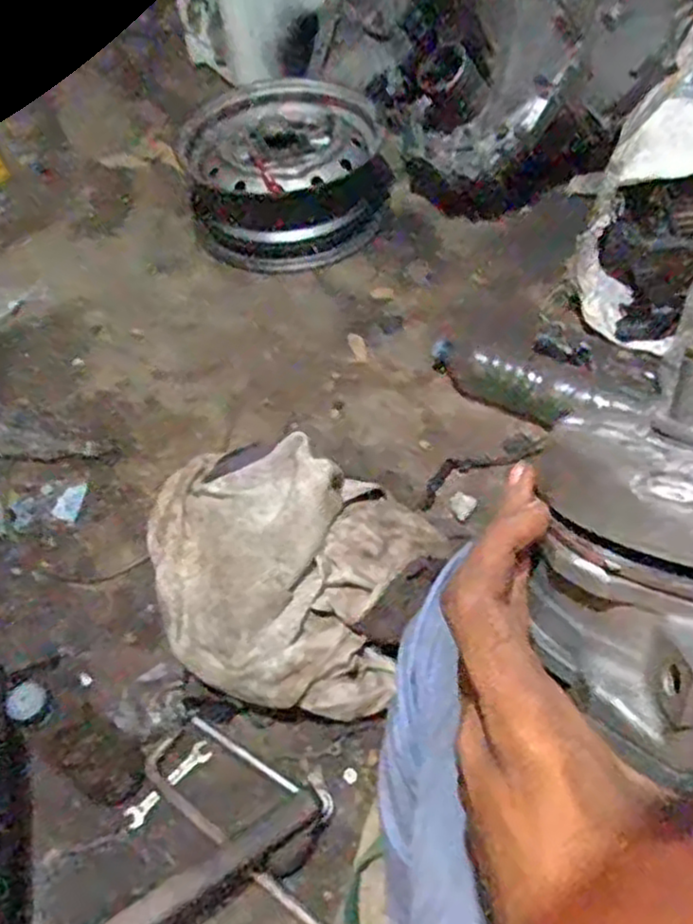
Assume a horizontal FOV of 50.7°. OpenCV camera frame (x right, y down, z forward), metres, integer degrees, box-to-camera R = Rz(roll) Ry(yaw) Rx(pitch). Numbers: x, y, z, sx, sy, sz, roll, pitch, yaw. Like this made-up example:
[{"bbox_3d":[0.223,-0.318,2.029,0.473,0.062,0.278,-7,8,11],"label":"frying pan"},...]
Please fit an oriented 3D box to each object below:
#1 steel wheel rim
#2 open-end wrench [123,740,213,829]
[{"bbox_3d":[-0.101,-0.522,1.311,0.360,0.174,0.404,-6,53,0],"label":"steel wheel rim"},{"bbox_3d":[-0.188,0.340,0.776,0.022,0.004,0.105,37,62,25],"label":"open-end wrench"}]

